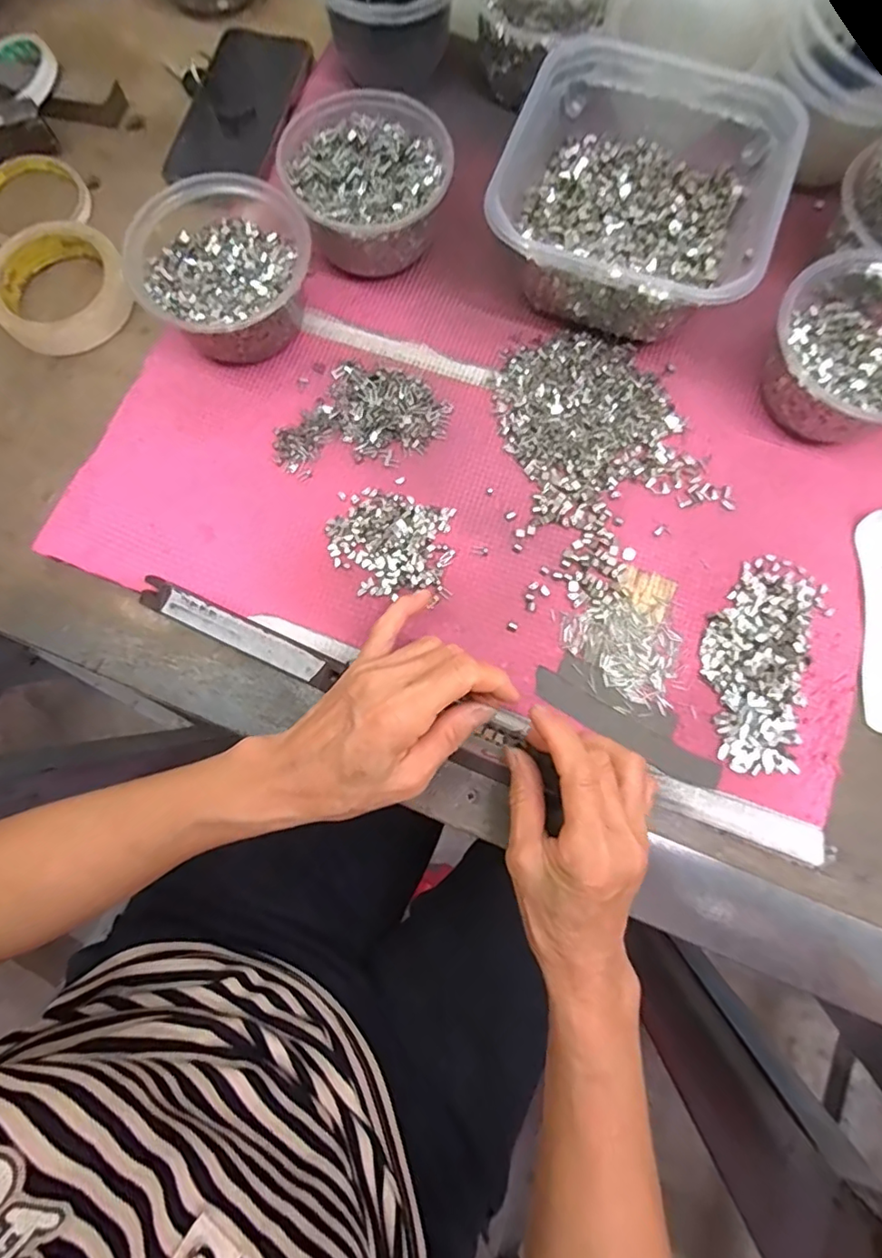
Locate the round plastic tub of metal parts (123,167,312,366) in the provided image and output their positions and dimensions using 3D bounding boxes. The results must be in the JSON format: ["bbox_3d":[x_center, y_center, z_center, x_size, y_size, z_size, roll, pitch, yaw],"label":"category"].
[{"bbox_3d":[-0.142,-0.238,0.387,0.113,0.055,0.110,0,79,1],"label":"round plastic tub of metal parts"}]

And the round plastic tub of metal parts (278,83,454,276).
[{"bbox_3d":[-0.050,-0.312,0.403,0.108,0.057,0.112,0,79,1],"label":"round plastic tub of metal parts"}]

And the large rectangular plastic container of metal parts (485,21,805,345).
[{"bbox_3d":[0.130,-0.286,0.385,0.167,0.073,0.154,19,80,4],"label":"large rectangular plastic container of metal parts"}]

